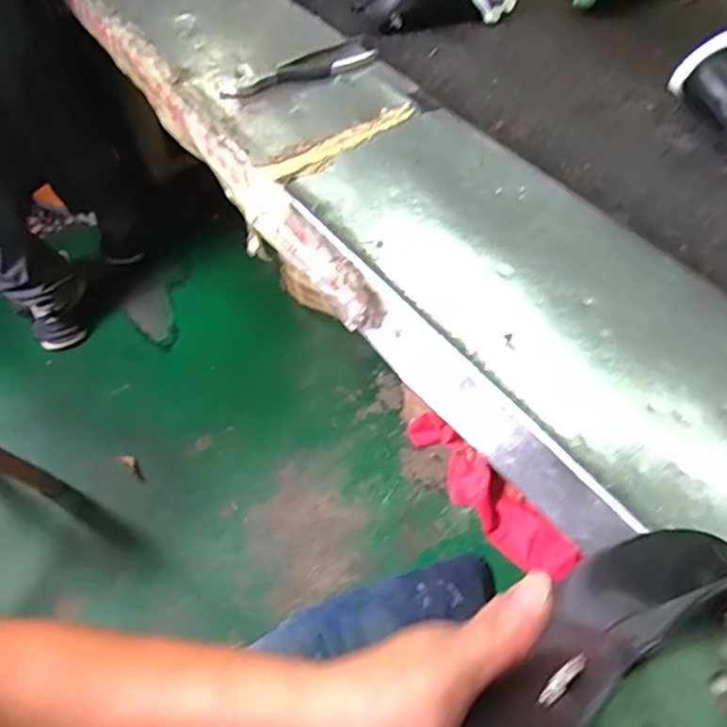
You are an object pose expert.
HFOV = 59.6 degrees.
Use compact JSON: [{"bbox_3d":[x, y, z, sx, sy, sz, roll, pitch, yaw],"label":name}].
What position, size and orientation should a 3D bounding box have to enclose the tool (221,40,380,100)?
[{"bbox_3d":[-0.077,-0.355,0.769,0.190,0.020,0.047,-21,55,-14],"label":"tool"}]

